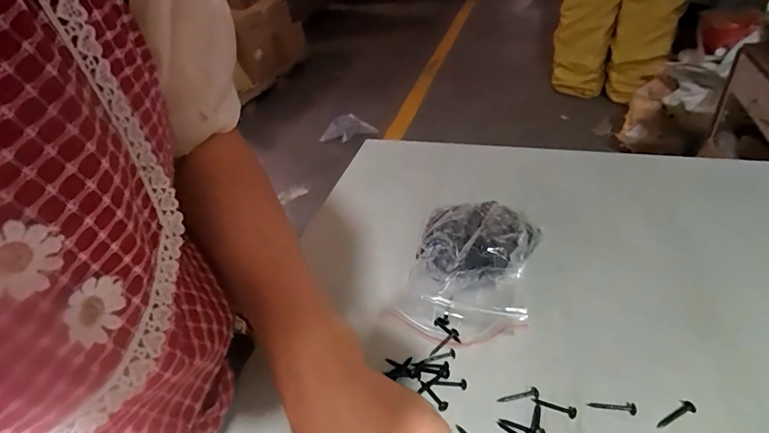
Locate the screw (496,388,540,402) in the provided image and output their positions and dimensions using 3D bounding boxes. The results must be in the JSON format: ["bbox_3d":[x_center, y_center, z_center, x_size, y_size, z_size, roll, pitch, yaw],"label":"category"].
[{"bbox_3d":[0.098,0.132,0.328,0.030,0.004,0.006,-9,39,-2],"label":"screw"}]

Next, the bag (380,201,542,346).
[{"bbox_3d":[0.076,0.042,0.401,0.113,0.054,0.142,11,41,23],"label":"bag"}]

